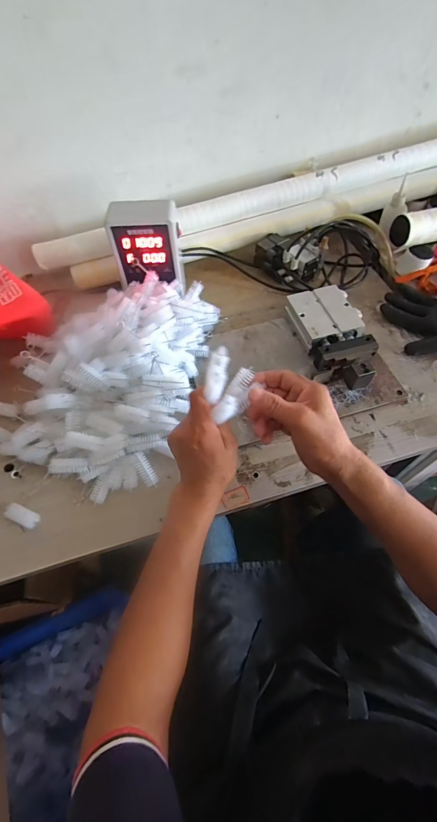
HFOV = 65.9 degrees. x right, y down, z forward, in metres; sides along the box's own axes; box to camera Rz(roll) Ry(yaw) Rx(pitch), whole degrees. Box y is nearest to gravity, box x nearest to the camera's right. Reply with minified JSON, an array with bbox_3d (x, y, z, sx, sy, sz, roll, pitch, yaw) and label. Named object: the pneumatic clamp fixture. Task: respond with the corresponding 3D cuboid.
[{"bbox_3d":[0.200,-0.128,0.579,0.120,0.042,0.207,-11,59,-5],"label":"pneumatic clamp fixture"}]

